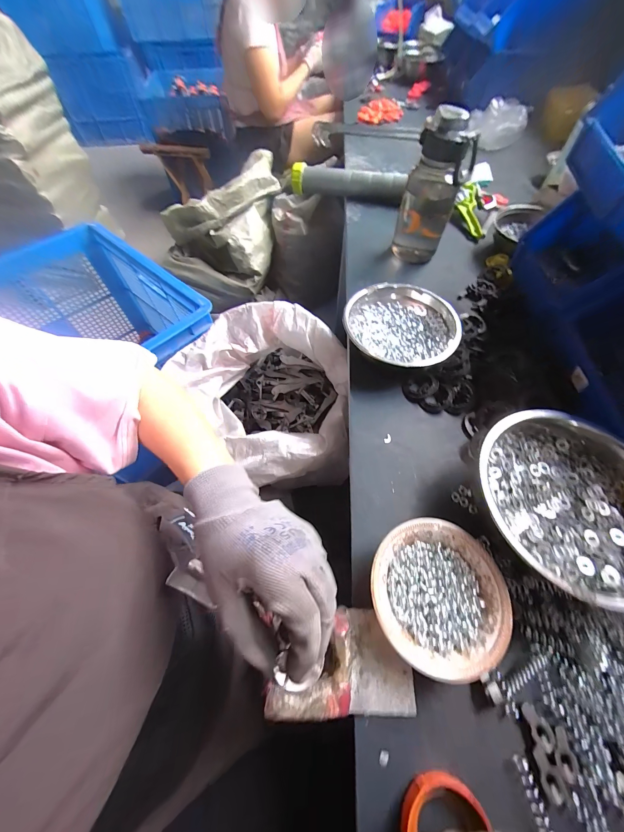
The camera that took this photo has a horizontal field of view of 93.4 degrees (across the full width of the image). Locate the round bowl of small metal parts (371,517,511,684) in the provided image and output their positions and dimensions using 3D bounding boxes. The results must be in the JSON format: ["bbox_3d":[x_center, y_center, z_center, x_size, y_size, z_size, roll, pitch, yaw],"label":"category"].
[{"bbox_3d":[0.116,0.172,0.288,0.119,0.047,0.117,0,59,0],"label":"round bowl of small metal parts"}]

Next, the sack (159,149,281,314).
[{"bbox_3d":[-0.343,-0.685,1.164,0.489,0.366,0.385,-15,60,-9],"label":"sack"}]

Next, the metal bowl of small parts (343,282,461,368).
[{"bbox_3d":[0.139,-0.138,0.465,0.164,0.057,0.151,0,59,0],"label":"metal bowl of small parts"}]

